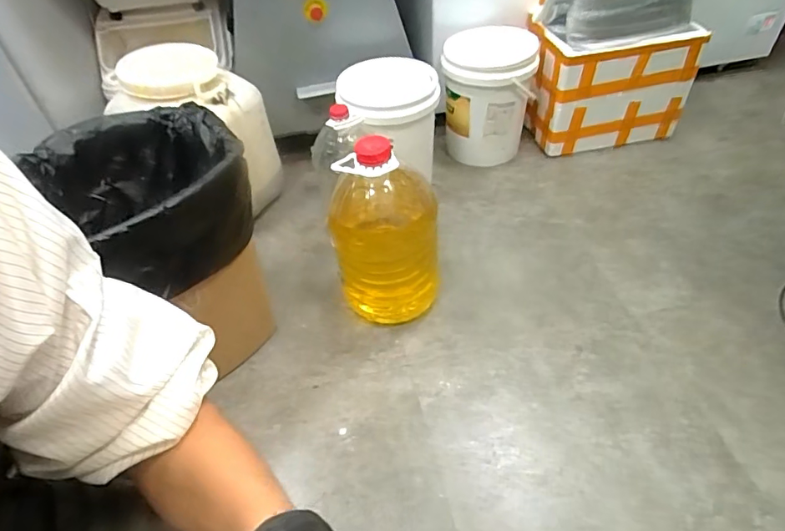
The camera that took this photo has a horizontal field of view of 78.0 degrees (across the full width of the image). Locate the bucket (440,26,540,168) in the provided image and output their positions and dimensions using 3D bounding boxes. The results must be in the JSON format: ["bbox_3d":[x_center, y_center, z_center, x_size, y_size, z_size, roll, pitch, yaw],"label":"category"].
[{"bbox_3d":[0.324,-0.571,1.658,0.285,0.362,0.285,5,47,10],"label":"bucket"}]

